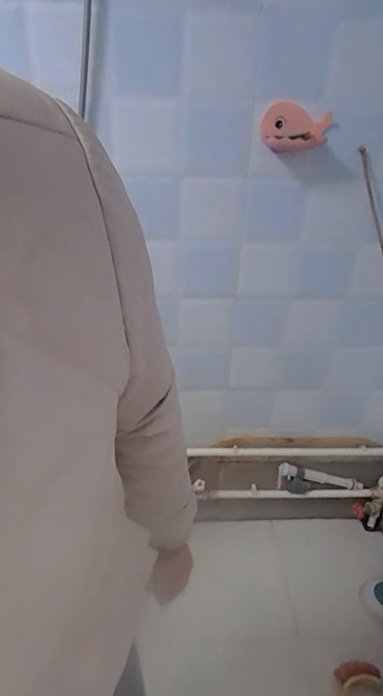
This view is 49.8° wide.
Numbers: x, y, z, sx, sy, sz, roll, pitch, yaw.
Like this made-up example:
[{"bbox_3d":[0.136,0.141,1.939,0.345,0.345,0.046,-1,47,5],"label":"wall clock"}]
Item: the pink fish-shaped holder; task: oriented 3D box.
[{"bbox_3d":[0.215,-0.455,0.857,0.127,0.085,0.076,2,30,0],"label":"pink fish-shaped holder"}]

